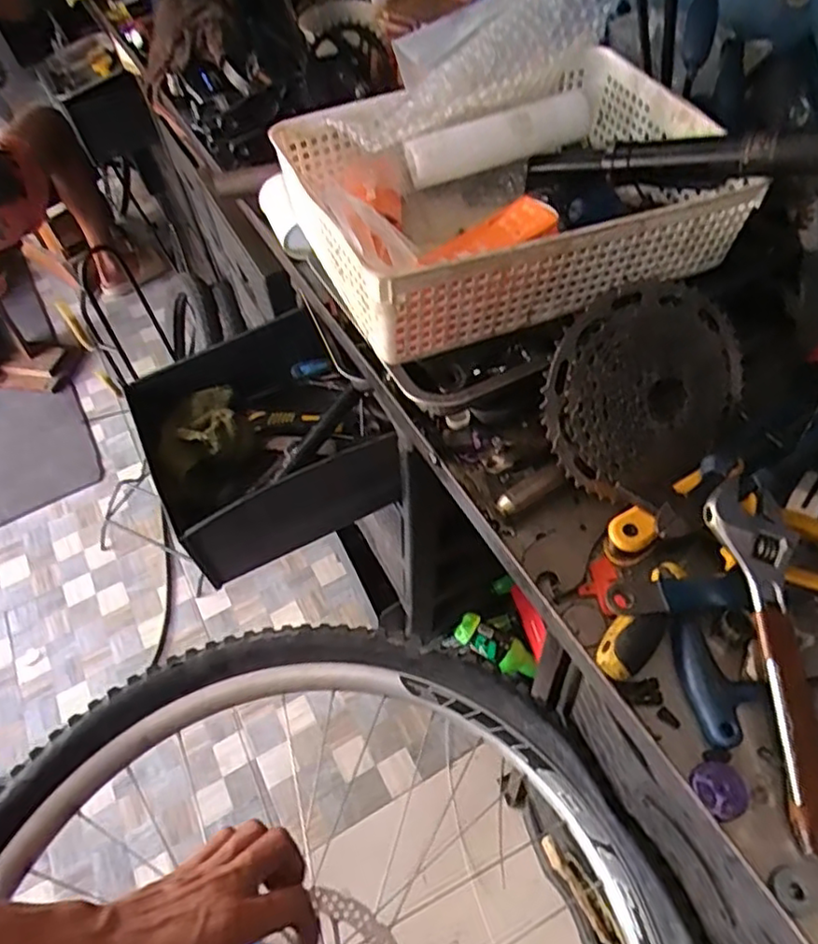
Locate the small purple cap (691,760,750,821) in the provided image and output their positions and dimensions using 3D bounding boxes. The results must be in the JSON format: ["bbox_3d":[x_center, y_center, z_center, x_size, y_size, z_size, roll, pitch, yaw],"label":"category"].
[{"bbox_3d":[0.203,0.203,0.418,0.038,0.013,0.034,-26,56,-14],"label":"small purple cap"}]

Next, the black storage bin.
[{"bbox_3d":[-0.201,-0.048,0.886,0.295,0.114,0.313,-24,55,-12],"label":"black storage bin"}]

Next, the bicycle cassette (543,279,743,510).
[{"bbox_3d":[0.192,-0.066,0.515,0.174,0.159,0.043,-33,14,-6],"label":"bicycle cassette"}]

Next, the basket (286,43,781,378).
[{"bbox_3d":[0.079,-0.236,0.528,0.322,0.100,0.237,-20,55,-9],"label":"basket"}]

